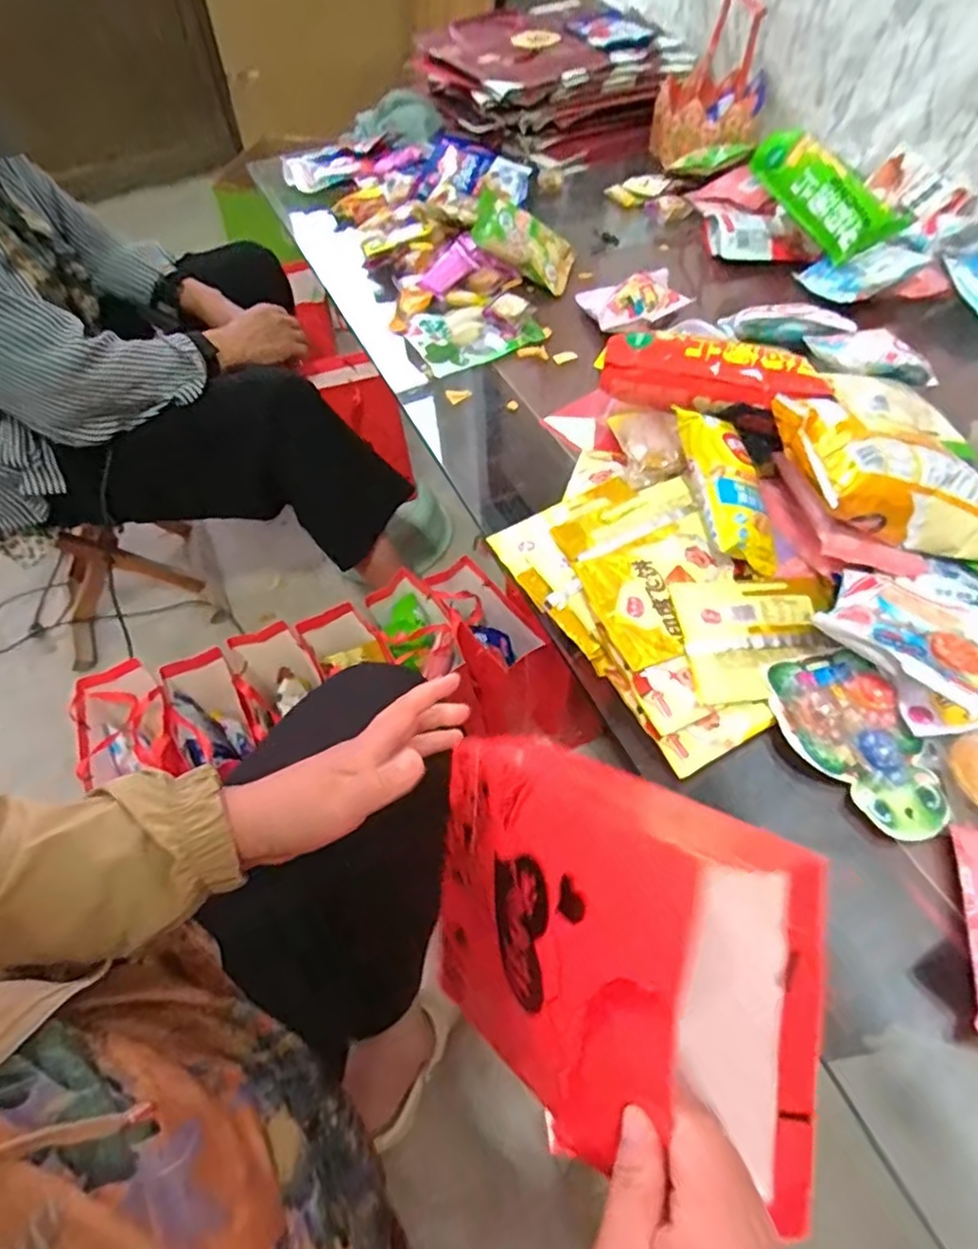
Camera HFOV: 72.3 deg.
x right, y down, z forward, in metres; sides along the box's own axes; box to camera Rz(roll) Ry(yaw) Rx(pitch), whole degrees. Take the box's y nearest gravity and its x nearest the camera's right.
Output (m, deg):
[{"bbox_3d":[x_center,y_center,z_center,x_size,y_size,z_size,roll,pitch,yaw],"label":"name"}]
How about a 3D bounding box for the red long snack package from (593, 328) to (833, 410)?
[{"bbox_3d":[0.208,-0.235,0.633,0.197,0.054,0.047,16,56,13],"label":"red long snack package"}]

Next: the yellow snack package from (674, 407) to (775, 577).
[{"bbox_3d":[0.199,-0.117,0.568,0.053,0.033,0.153,-13,73,-7],"label":"yellow snack package"}]

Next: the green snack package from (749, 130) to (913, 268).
[{"bbox_3d":[0.416,-0.540,0.840,0.086,0.067,0.196,-32,75,-20],"label":"green snack package"}]

